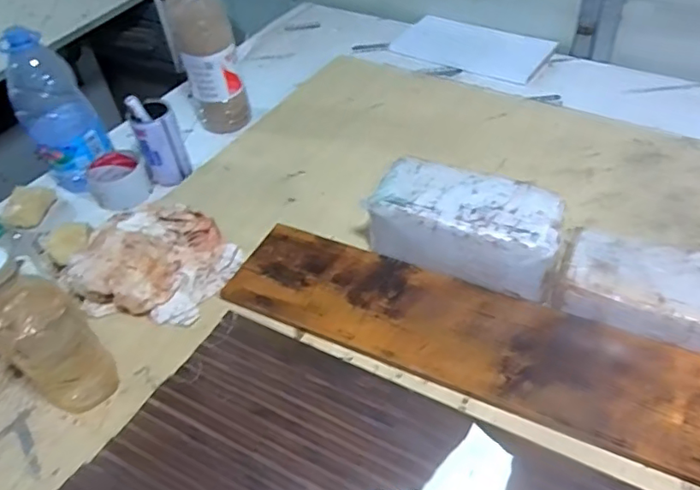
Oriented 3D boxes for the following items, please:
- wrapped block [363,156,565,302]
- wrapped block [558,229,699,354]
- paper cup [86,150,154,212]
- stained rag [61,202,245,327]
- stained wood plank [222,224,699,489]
[{"bbox_3d":[0.132,-0.022,0.672,0.221,0.092,0.101,17,51,22],"label":"wrapped block"},{"bbox_3d":[0.336,0.054,0.603,0.205,0.052,0.109,15,50,20],"label":"wrapped block"},{"bbox_3d":[-0.358,-0.099,0.877,0.085,0.055,0.075,-32,51,-22],"label":"paper cup"},{"bbox_3d":[-0.243,0.010,0.698,0.162,0.081,0.178,24,53,26],"label":"stained rag"},{"bbox_3d":[0.205,0.120,0.589,0.740,0.018,0.144,17,51,22],"label":"stained wood plank"}]

